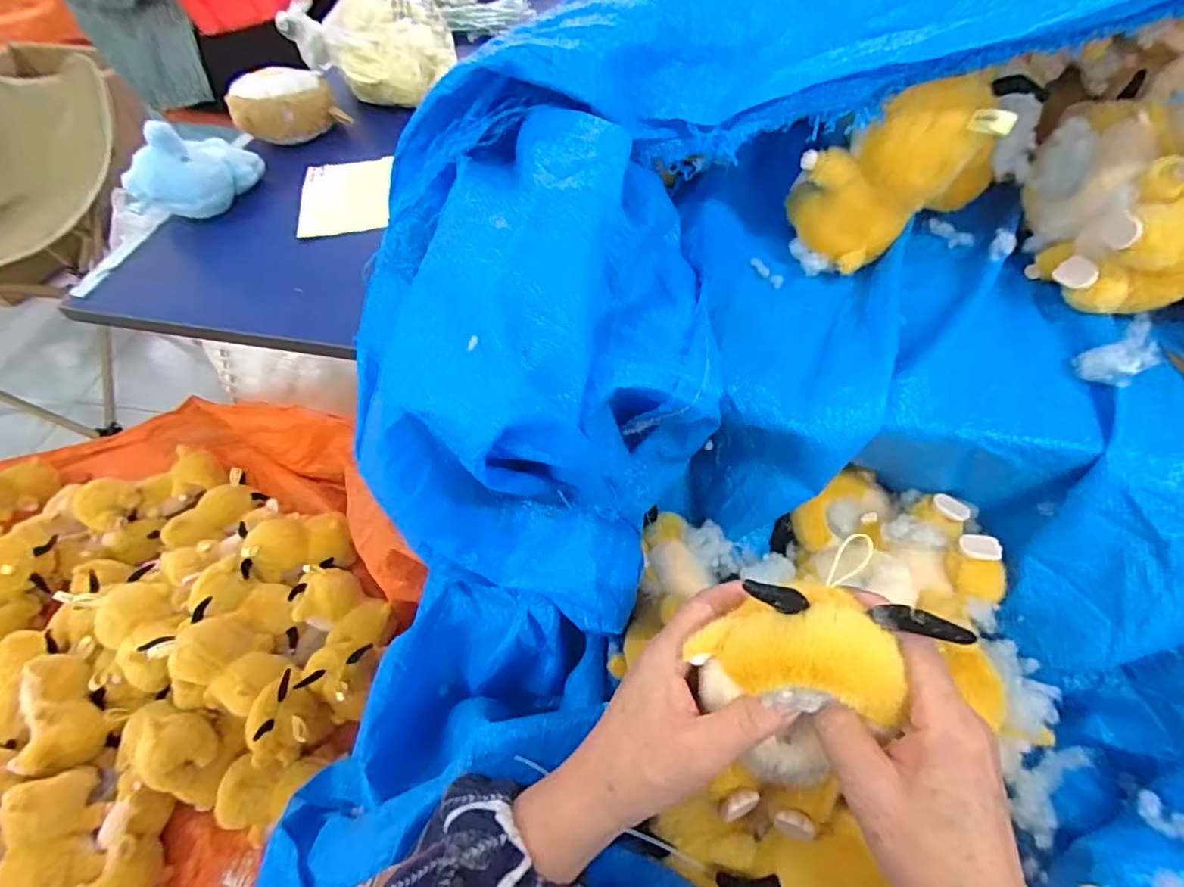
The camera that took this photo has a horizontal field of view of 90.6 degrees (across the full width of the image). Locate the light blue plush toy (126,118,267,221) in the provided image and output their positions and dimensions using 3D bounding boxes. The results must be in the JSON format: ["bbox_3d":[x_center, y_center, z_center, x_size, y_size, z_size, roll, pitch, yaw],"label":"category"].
[{"bbox_3d":[-0.384,-0.261,0.563,0.116,0.086,0.069,-38,60,-21],"label":"light blue plush toy"}]

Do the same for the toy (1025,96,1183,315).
[{"bbox_3d":[0.354,-0.158,0.397,0.068,0.087,0.117,-2,54,4],"label":"toy"}]

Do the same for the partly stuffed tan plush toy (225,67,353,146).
[{"bbox_3d":[-0.327,-0.353,0.632,0.078,0.070,0.100,36,64,26],"label":"partly stuffed tan plush toy"}]

